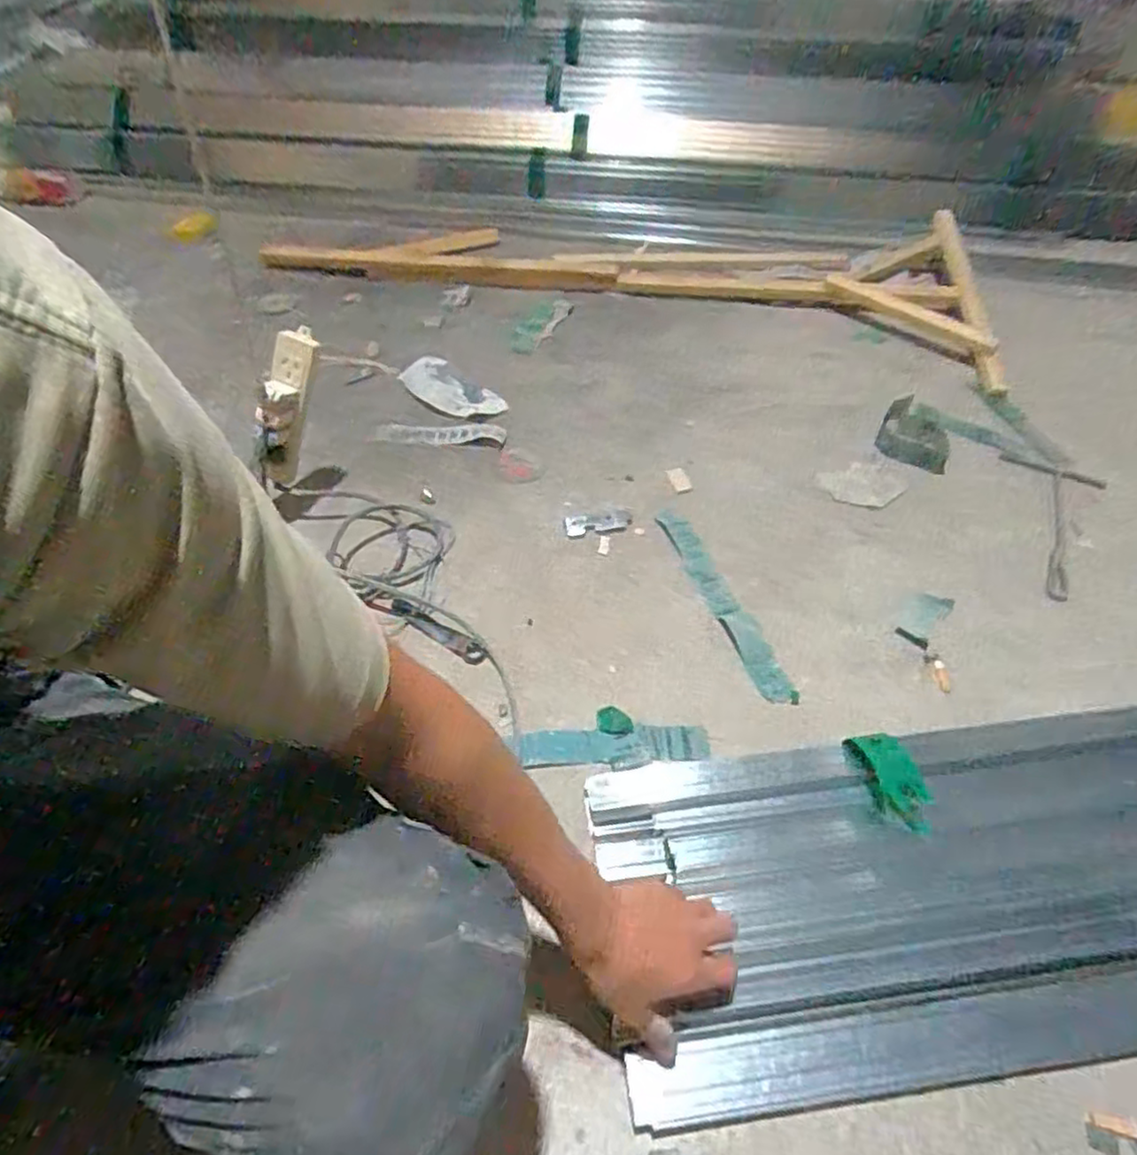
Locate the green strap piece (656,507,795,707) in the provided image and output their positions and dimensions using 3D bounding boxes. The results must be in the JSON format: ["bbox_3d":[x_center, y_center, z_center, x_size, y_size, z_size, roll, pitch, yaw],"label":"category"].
[{"bbox_3d":[0.199,0.026,0.872,0.044,0.007,0.326,-16,51,-12],"label":"green strap piece"}]

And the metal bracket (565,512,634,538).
[{"bbox_3d":[0.043,-0.076,0.962,0.093,0.013,0.030,-9,50,-7],"label":"metal bracket"}]

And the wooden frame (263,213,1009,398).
[{"bbox_3d":[0.126,-0.667,1.450,1.412,0.079,0.448,11,51,10],"label":"wooden frame"}]

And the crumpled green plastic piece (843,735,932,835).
[{"bbox_3d":[0.324,0.202,0.678,0.043,0.024,0.104,-9,50,-6],"label":"crumpled green plastic piece"}]

